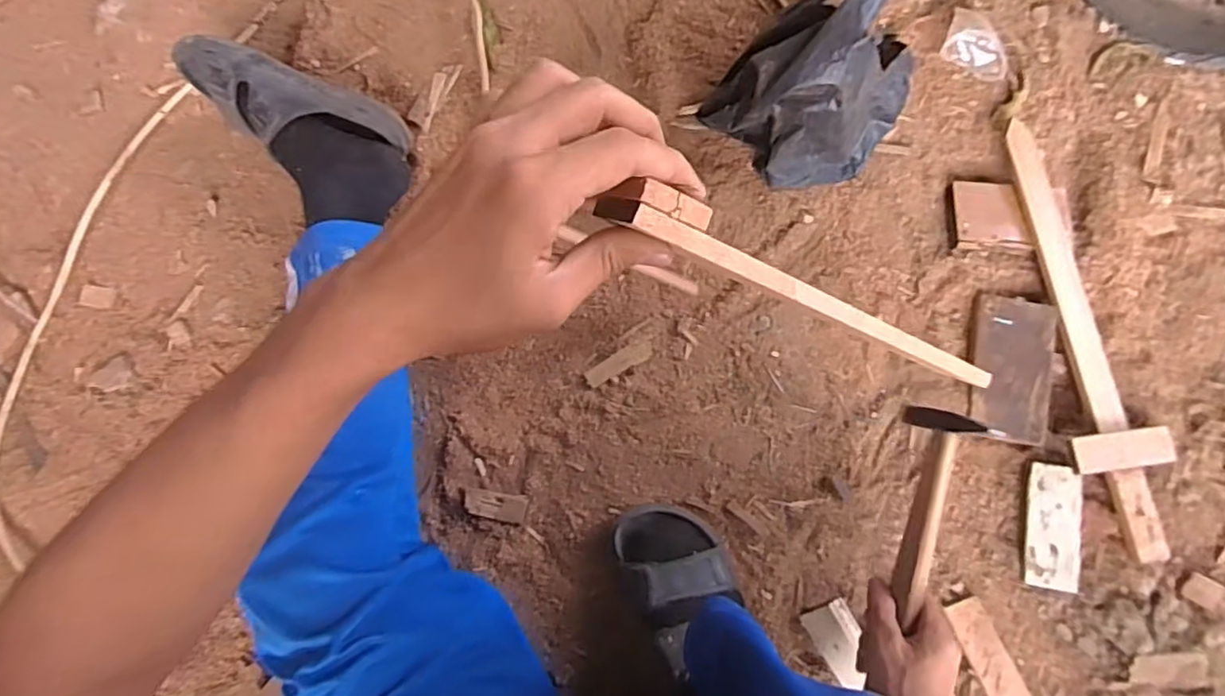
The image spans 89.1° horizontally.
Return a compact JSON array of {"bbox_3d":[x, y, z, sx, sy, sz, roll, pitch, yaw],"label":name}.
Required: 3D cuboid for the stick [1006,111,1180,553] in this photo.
[{"bbox_3d":[0.499,-0.016,0.650,0.095,0.044,0.450,-3,77,1],"label":"stick"}]

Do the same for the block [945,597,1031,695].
[{"bbox_3d":[0.375,0.309,0.617,0.035,0.009,0.112,-26,80,9],"label":"block"}]

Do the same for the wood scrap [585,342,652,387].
[{"bbox_3d":[0.008,0.017,0.688,0.078,0.005,0.021,-28,77,-4],"label":"wood scrap"}]

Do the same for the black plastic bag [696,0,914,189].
[{"bbox_3d":[0.217,-0.279,0.670,0.178,0.200,0.171,36,80,8],"label":"black plastic bag"}]

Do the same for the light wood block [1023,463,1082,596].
[{"bbox_3d":[0.450,0.183,0.633,0.048,0.016,0.121,8,81,14],"label":"light wood block"}]

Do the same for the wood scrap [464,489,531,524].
[{"bbox_3d":[-0.127,0.171,0.674,0.066,0.009,0.029,8,77,4],"label":"wood scrap"}]

